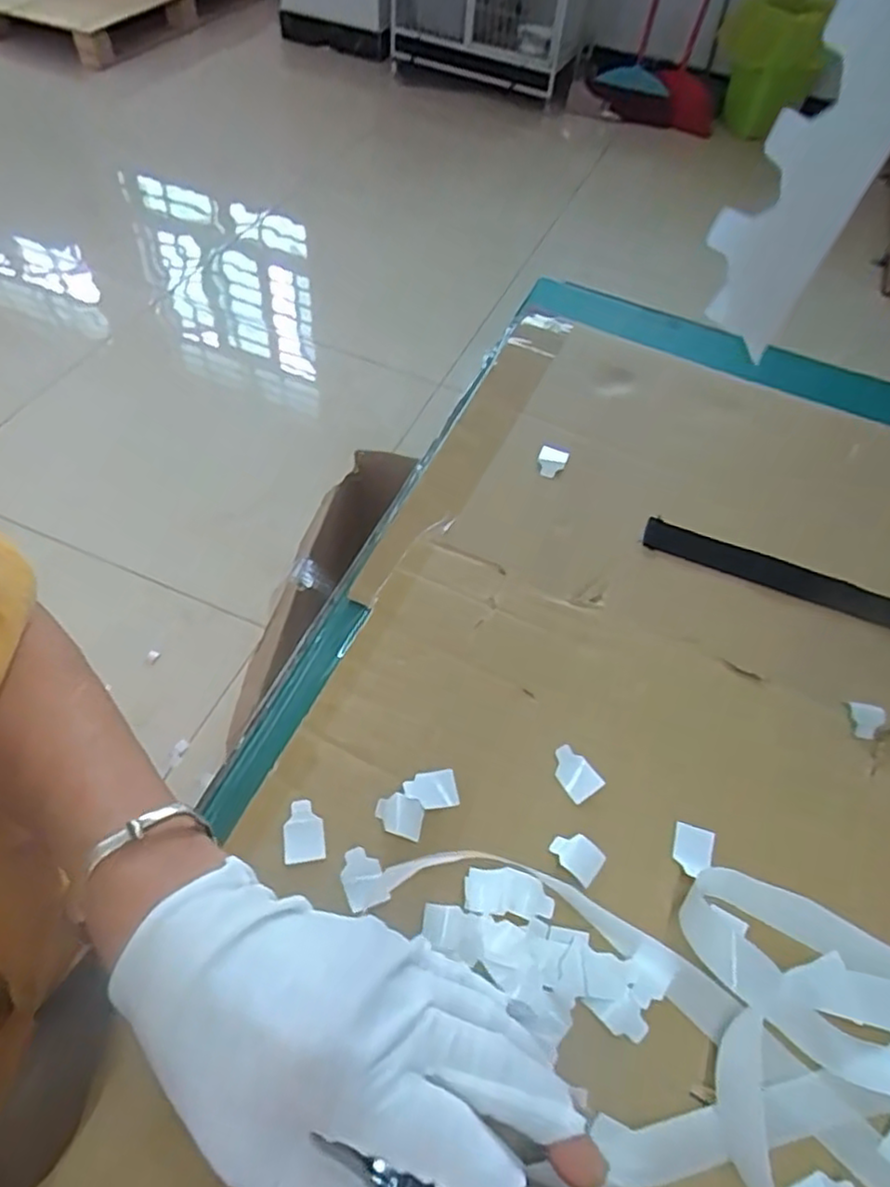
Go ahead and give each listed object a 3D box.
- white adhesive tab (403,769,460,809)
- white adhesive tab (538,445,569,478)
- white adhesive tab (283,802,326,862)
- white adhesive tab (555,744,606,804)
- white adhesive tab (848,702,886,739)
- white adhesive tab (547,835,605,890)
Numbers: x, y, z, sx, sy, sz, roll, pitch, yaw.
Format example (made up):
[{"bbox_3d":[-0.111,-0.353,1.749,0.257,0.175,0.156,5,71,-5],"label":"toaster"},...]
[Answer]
[{"bbox_3d":[-0.007,0.094,0.324,0.027,0.004,0.017,1,65,-24],"label":"white adhesive tab"},{"bbox_3d":[0.074,-0.092,0.469,0.019,0.005,0.027,16,56,7],"label":"white adhesive tab"},{"bbox_3d":[-0.065,0.109,0.309,0.018,0.004,0.026,-8,57,-9],"label":"white adhesive tab"},{"bbox_3d":[0.063,0.089,0.333,0.017,0.006,0.026,-31,63,-22],"label":"white adhesive tab"},{"bbox_3d":[0.230,0.069,0.366,0.019,0.004,0.020,10,56,3],"label":"white adhesive tab"},{"bbox_3d":[0.061,0.121,0.311,0.024,0.004,0.017,36,61,19],"label":"white adhesive tab"}]

